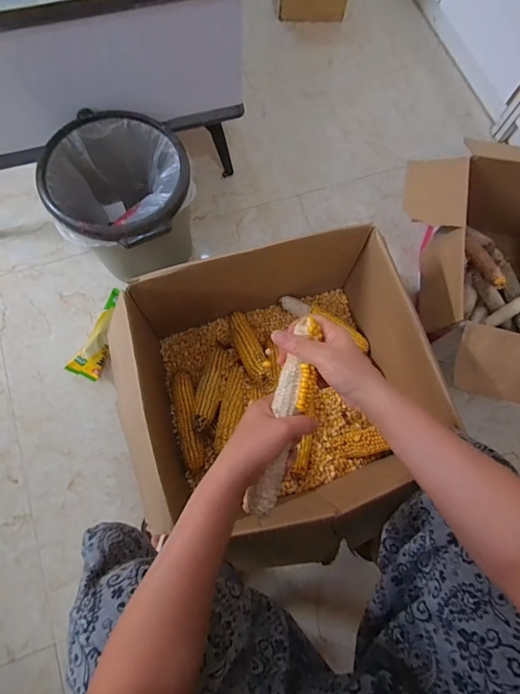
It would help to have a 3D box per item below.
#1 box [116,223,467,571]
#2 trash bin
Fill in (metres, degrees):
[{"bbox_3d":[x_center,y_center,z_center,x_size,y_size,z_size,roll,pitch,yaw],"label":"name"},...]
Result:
[{"bbox_3d":[0.044,0.084,0.752,0.464,0.283,0.491,-16,75,-7],"label":"box"},{"bbox_3d":[-0.275,-0.292,0.840,0.276,0.251,0.257,1,74,-2],"label":"trash bin"}]

